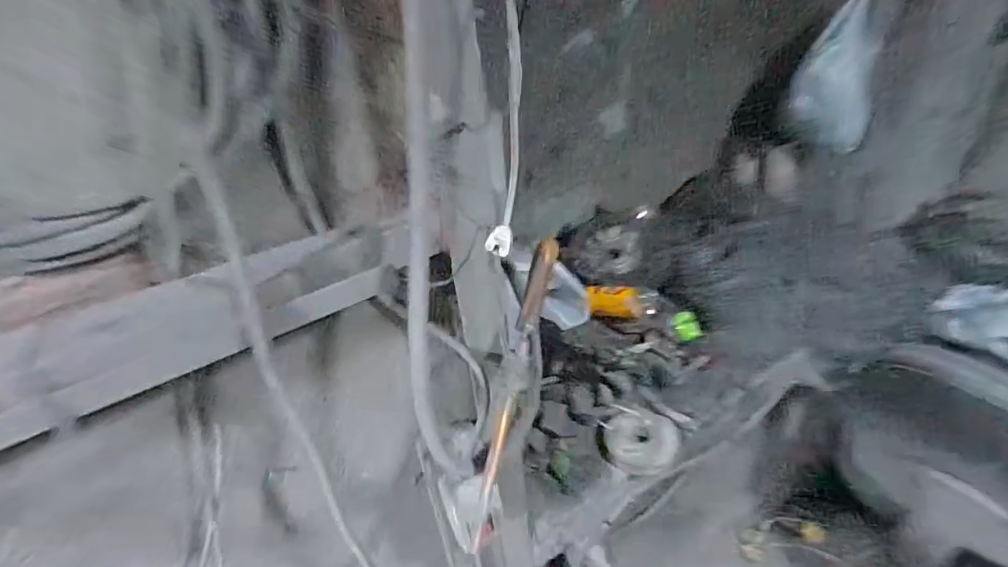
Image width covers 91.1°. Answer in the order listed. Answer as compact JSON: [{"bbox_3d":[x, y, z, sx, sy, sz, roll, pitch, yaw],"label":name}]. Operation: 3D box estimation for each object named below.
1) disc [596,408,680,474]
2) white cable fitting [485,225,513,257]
[{"bbox_3d":[0.231,0.270,0.849,0.132,0.106,0.028,-6,-6,-10],"label":"disc"},{"bbox_3d":[-0.004,-0.032,0.377,0.020,0.021,0.011,-10,35,-7],"label":"white cable fitting"}]

